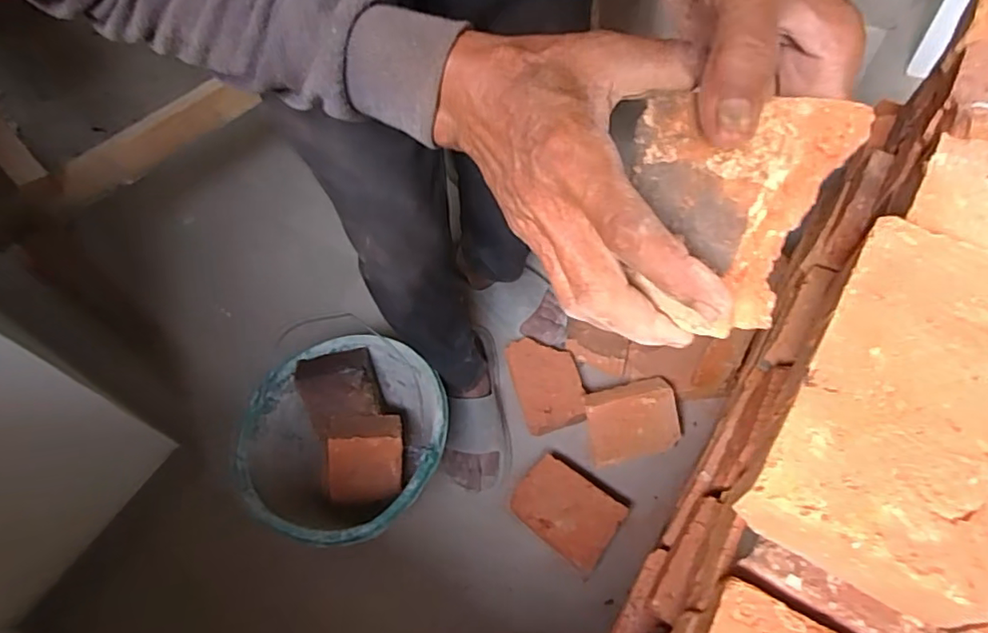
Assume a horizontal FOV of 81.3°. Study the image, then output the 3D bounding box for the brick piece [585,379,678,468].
[{"bbox_3d":[0.203,0.155,0.853,0.130,0.031,0.106,-12,103,-2],"label":"brick piece"}]

